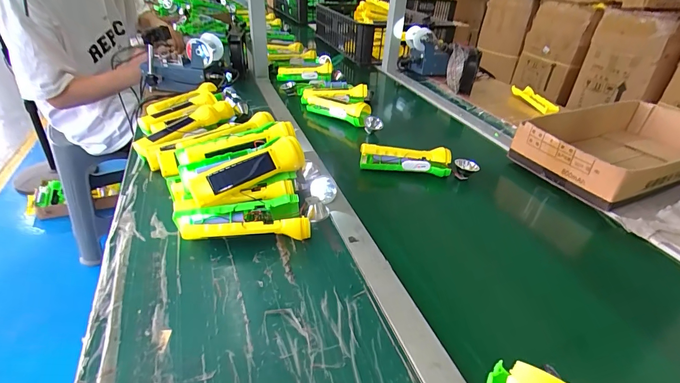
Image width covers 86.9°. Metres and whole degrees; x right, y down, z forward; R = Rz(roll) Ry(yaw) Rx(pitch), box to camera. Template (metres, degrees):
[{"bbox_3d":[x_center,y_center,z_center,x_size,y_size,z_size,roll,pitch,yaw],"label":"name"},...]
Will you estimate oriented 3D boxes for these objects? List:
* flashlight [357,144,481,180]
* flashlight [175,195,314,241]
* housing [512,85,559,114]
[{"bbox_3d":[0.148,-0.056,0.671,0.218,0.048,0.049,2,33,-3],"label":"flashlight"},{"bbox_3d":[-0.130,0.046,0.481,0.172,0.052,0.052,-4,34,-12],"label":"flashlight"},{"bbox_3d":[0.573,-0.273,1.061,0.026,0.038,0.144,-19,52,-31],"label":"housing"}]

